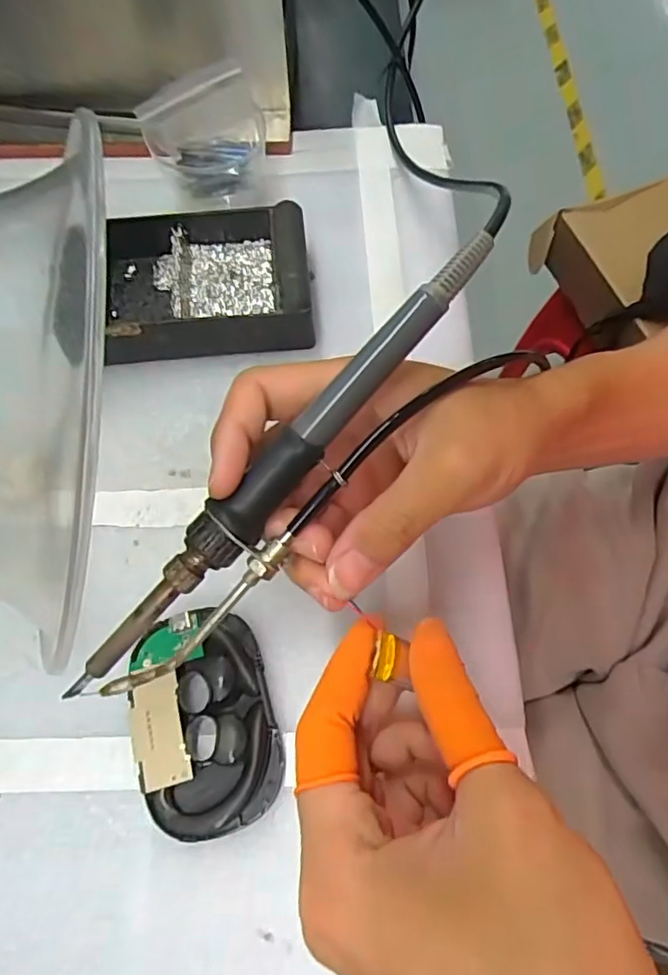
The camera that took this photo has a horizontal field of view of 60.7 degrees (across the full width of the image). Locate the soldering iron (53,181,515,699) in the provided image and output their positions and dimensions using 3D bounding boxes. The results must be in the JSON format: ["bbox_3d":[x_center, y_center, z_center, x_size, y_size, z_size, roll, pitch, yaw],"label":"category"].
[{"bbox_3d":[-0.012,-0.013,0.196,0.019,0.016,0.218,41,89,16],"label":"soldering iron"}]

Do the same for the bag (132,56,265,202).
[{"bbox_3d":[-0.071,-0.191,0.319,0.064,0.069,0.030,-13,68,-5],"label":"bag"}]

